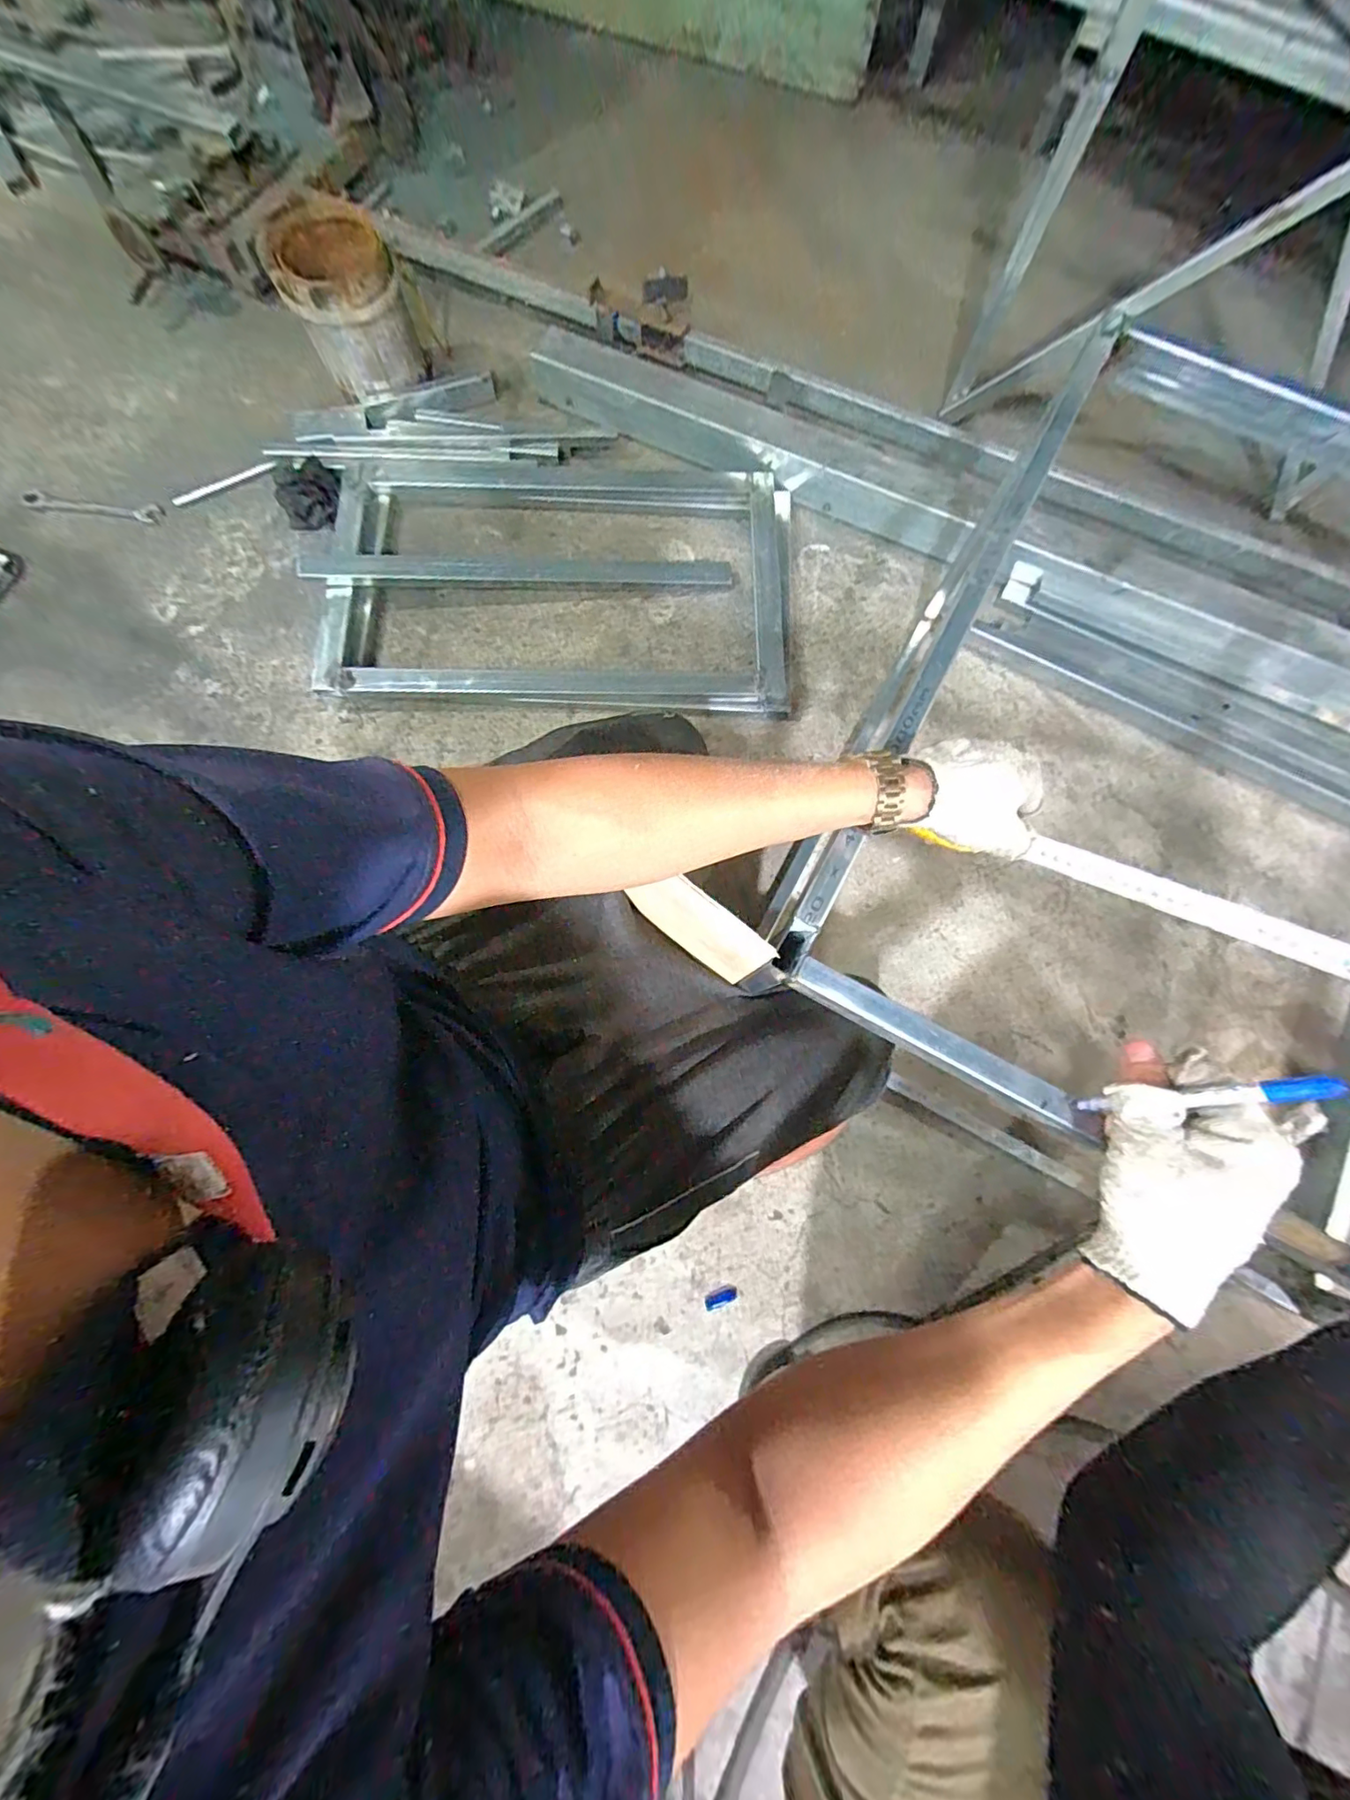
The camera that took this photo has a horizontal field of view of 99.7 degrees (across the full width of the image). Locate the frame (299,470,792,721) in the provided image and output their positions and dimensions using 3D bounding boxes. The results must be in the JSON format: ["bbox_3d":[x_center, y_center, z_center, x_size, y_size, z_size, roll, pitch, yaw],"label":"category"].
[{"bbox_3d":[-0.187,-0.486,0.887,0.734,0.054,0.429,2,78,-1],"label":"frame"}]

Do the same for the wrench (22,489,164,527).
[{"bbox_3d":[-0.963,-0.650,0.940,0.242,0.016,0.039,8,78,1],"label":"wrench"}]

